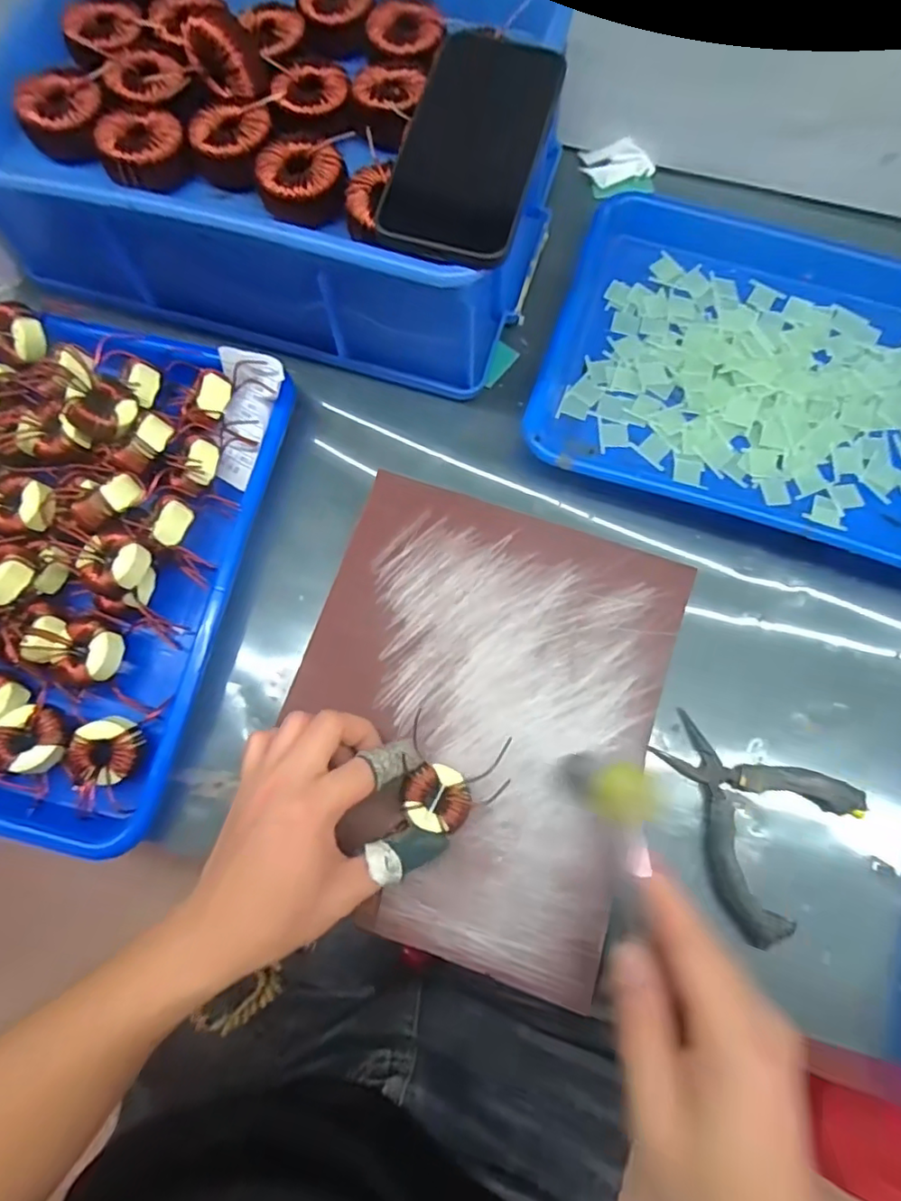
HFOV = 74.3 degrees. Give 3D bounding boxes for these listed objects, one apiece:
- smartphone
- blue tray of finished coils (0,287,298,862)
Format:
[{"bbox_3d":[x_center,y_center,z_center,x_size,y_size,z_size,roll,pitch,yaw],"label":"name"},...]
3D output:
[{"bbox_3d":[0.013,-0.250,0.326,0.072,0.007,0.149,17,77,2],"label":"smartphone"},{"bbox_3d":[-0.265,-0.033,0.388,0.253,0.065,0.341,14,79,2],"label":"blue tray of finished coils"}]

